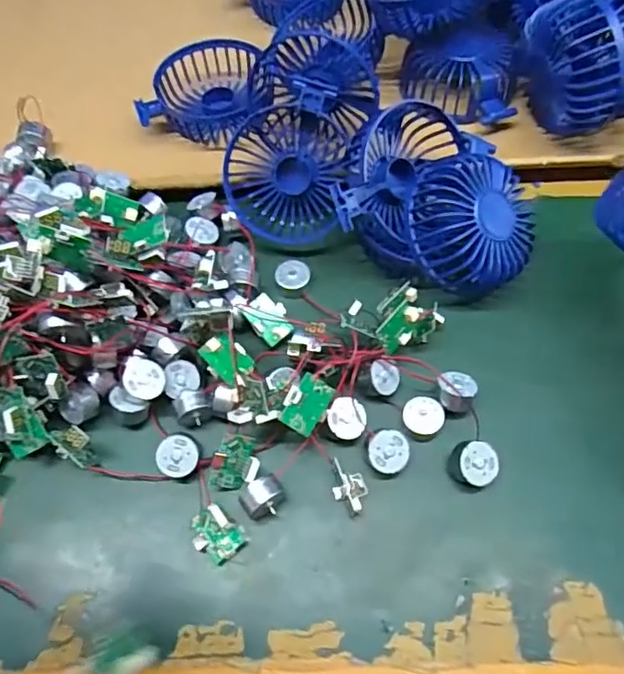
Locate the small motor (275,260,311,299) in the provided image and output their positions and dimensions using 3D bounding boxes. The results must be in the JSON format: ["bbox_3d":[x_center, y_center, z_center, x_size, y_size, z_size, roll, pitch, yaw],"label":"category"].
[{"bbox_3d":[-0.013,-0.039,0.386,0.022,0.015,0.023,-1,62,2],"label":"small motor"}]

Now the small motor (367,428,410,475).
[{"bbox_3d":[0.043,0.065,0.319,0.022,0.017,0.023,-1,62,2],"label":"small motor"}]

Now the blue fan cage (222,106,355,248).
[{"bbox_3d":[-0.016,-0.111,0.391,0.078,0.034,0.085,2,101,8],"label":"blue fan cage"}]

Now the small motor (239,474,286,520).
[{"bbox_3d":[-0.026,0.088,0.309,0.024,0.025,0.017,-36,66,-15],"label":"small motor"}]

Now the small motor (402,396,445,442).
[{"bbox_3d":[0.065,0.047,0.331,0.023,0.009,0.024,-1,62,2],"label":"small motor"}]

